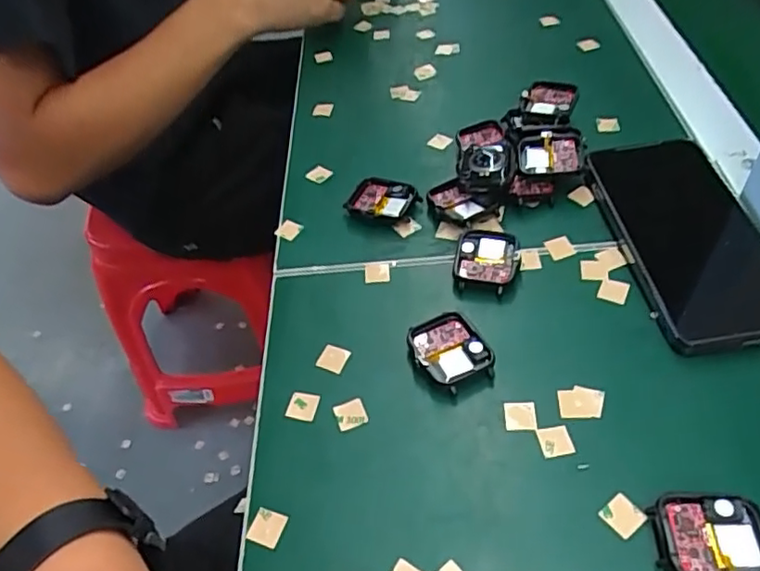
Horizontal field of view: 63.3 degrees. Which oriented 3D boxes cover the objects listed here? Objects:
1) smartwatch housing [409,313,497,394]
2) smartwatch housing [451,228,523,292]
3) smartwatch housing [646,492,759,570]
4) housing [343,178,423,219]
[{"bbox_3d":[0.038,0.037,0.339,0.038,0.010,0.044,-25,50,-14],"label":"smartwatch housing"},{"bbox_3d":[0.066,-0.016,0.381,0.038,0.008,0.045,6,50,12],"label":"smartwatch housing"},{"bbox_3d":[0.141,0.107,0.260,0.046,0.010,0.037,1,49,8],"label":"smartwatch housing"},{"bbox_3d":[0.002,-0.058,0.424,0.048,0.014,0.032,14,52,18],"label":"housing"}]

